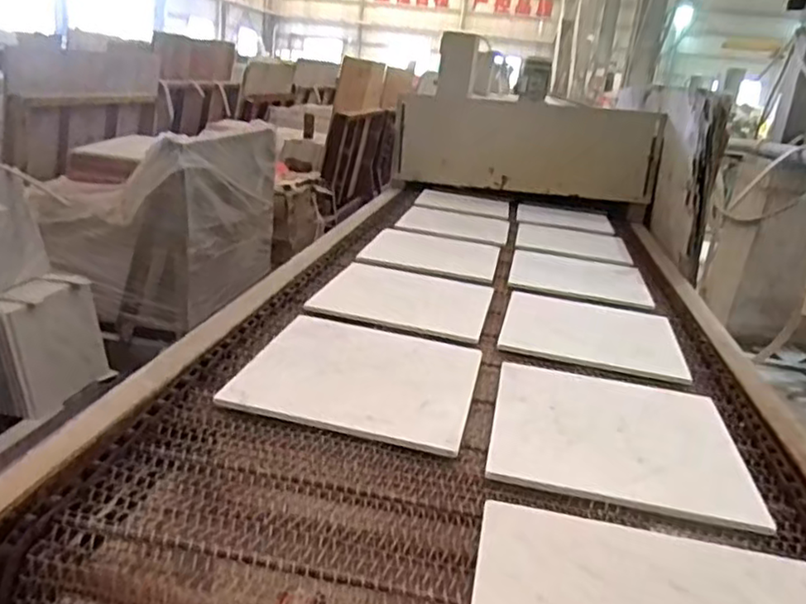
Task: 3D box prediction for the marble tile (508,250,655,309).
[{"bbox_3d":[0.391,-0.061,1.498,0.288,0.011,0.325,8,19,9],"label":"marble tile"}]

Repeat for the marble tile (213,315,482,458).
[{"bbox_3d":[-0.053,0.101,0.931,0.299,0.012,0.299,12,21,8],"label":"marble tile"}]

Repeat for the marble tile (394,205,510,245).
[{"bbox_3d":[0.148,-0.225,1.865,0.288,0.013,0.289,8,19,9],"label":"marble tile"}]

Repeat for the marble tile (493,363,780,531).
[{"bbox_3d":[0.269,0.158,0.846,0.297,0.013,0.298,8,19,10],"label":"marble tile"}]

